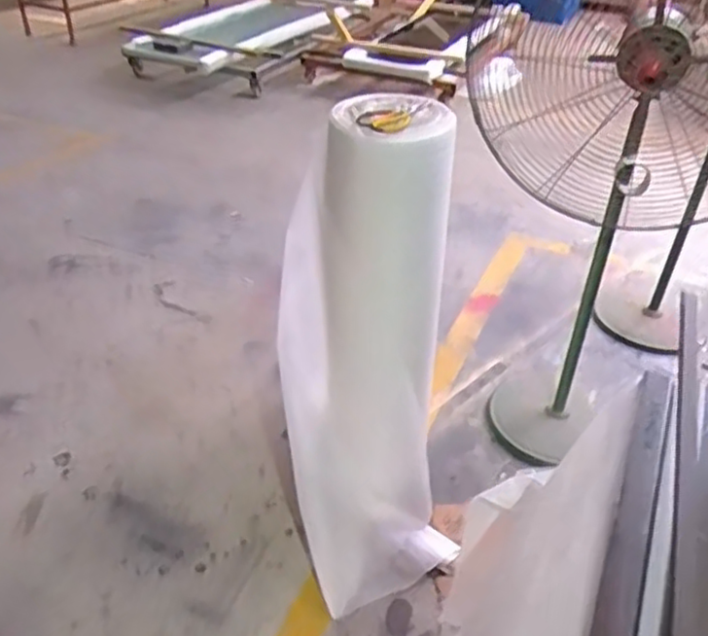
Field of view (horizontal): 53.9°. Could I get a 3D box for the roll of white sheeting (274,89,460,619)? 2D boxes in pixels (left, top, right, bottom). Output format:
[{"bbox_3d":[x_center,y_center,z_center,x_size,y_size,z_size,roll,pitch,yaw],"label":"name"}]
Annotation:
[{"bbox_3d":[0.032,0.092,1.637,0.393,1.049,0.583,-4,37,-8],"label":"roll of white sheeting"}]

